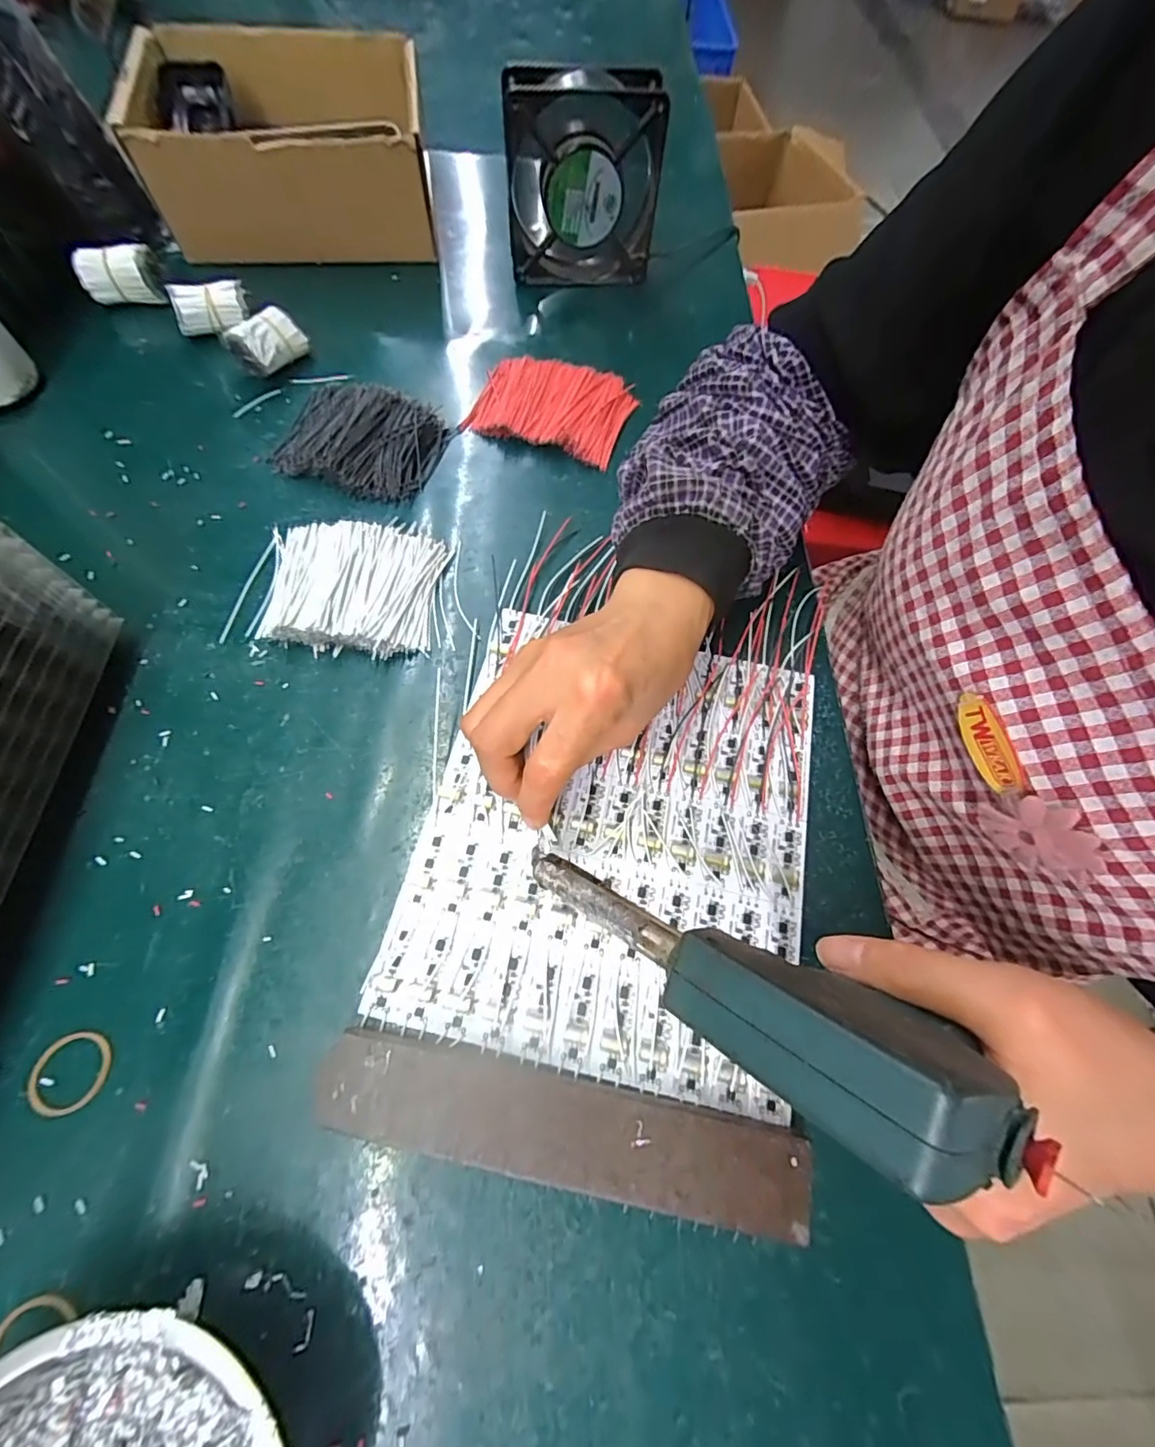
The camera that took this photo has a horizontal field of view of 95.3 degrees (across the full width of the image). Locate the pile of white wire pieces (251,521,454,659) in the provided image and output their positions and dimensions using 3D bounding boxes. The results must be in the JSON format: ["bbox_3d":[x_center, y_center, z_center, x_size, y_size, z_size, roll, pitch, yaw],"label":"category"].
[{"bbox_3d":[-0.142,-0.088,0.327,0.105,0.020,0.089,5,65,-1],"label":"pile of white wire pieces"}]

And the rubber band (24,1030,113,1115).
[{"bbox_3d":[-0.214,0.147,0.221,0.029,0.004,0.029,1,65,-3],"label":"rubber band"}]

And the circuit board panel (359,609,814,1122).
[{"bbox_3d":[0.023,0.052,0.277,0.193,0.010,0.227,13,65,3],"label":"circuit board panel"}]

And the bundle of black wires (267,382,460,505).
[{"bbox_3d":[-0.158,-0.209,0.379,0.115,0.021,0.090,18,66,5],"label":"bundle of black wires"}]

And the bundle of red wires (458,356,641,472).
[{"bbox_3d":[-0.019,-0.247,0.407,0.114,0.017,0.086,20,66,6],"label":"bundle of red wires"}]

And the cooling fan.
[{"bbox_3d":[0.003,-0.434,0.431,0.117,0.127,0.044,-9,66,-7],"label":"cooling fan"}]

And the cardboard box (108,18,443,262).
[{"bbox_3d":[-0.242,-0.495,0.454,0.224,0.091,0.207,-11,67,-8],"label":"cardboard box"}]

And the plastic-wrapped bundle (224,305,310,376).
[{"bbox_3d":[-0.233,-0.287,0.399,0.028,0.032,0.050,33,68,11],"label":"plastic-wrapped bundle"}]

